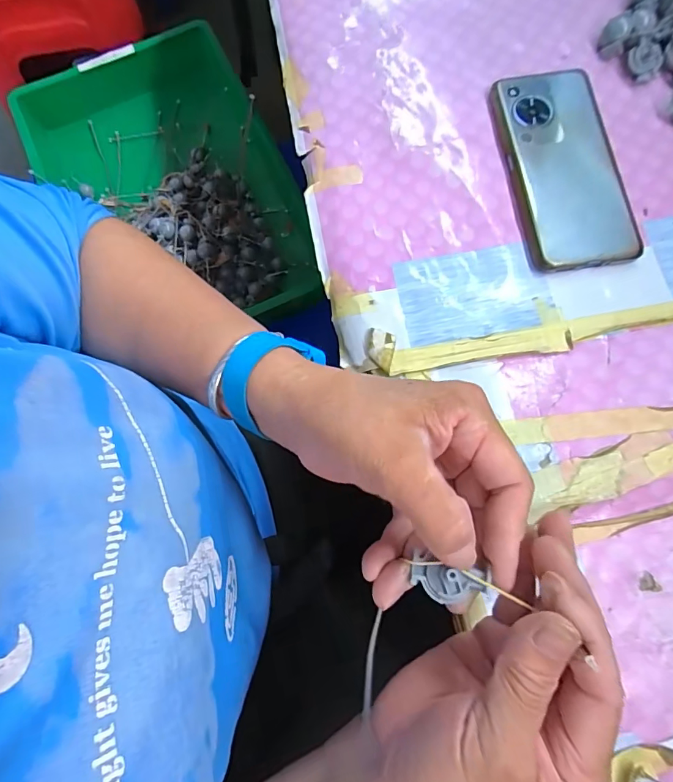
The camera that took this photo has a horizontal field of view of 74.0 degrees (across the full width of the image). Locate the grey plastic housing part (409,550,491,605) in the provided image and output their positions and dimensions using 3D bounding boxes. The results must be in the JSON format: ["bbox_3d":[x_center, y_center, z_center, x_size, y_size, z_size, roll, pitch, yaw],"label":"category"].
[{"bbox_3d":[0.051,0.086,0.202,0.034,0.004,0.018,10,78,13],"label":"grey plastic housing part"}]

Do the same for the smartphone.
[{"bbox_3d":[0.175,-0.171,0.340,0.082,0.010,0.163,-9,78,0],"label":"smartphone"}]

